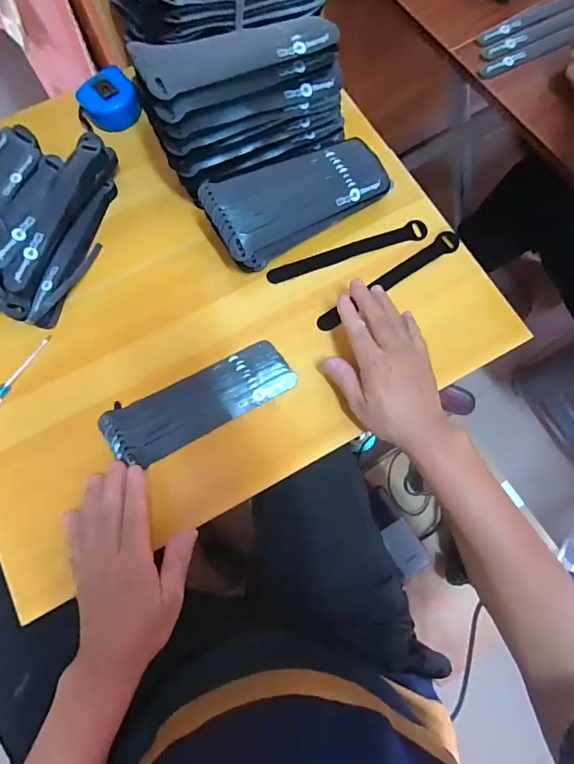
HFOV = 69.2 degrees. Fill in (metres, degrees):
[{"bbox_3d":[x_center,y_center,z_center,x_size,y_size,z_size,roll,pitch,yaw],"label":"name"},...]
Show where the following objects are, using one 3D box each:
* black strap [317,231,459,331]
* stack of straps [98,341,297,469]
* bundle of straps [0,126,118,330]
[{"bbox_3d":[0.121,-0.118,0.481,0.204,0.006,0.024,-35,70,-11],"label":"black strap"},{"bbox_3d":[-0.093,0.022,0.446,0.199,0.012,0.068,-26,77,-7],"label":"stack of straps"},{"bbox_3d":[-0.321,-0.191,0.483,0.191,0.053,0.241,20,76,6],"label":"bundle of straps"}]

